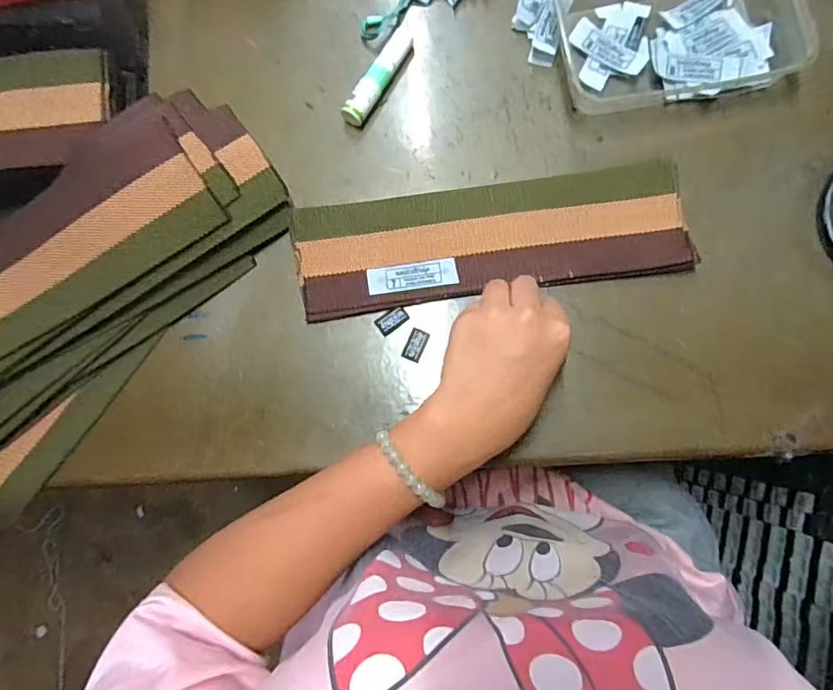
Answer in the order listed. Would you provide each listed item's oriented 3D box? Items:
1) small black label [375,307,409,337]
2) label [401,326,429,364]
[{"bbox_3d":[-0.018,-0.018,0.384,0.023,0.004,0.014,-36,82,-1],"label":"small black label"},{"bbox_3d":[-0.001,0.000,0.380,0.014,0.004,0.024,23,85,6],"label":"label"}]

